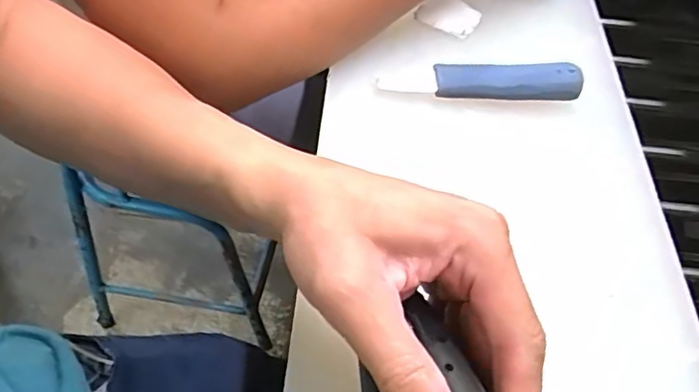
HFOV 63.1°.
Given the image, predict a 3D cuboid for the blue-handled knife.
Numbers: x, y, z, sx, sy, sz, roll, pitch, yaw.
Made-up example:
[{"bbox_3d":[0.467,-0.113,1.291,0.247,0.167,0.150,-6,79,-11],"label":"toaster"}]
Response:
[{"bbox_3d":[0.103,-0.091,0.447,0.157,0.018,0.028,1,52,-3],"label":"blue-handled knife"}]

